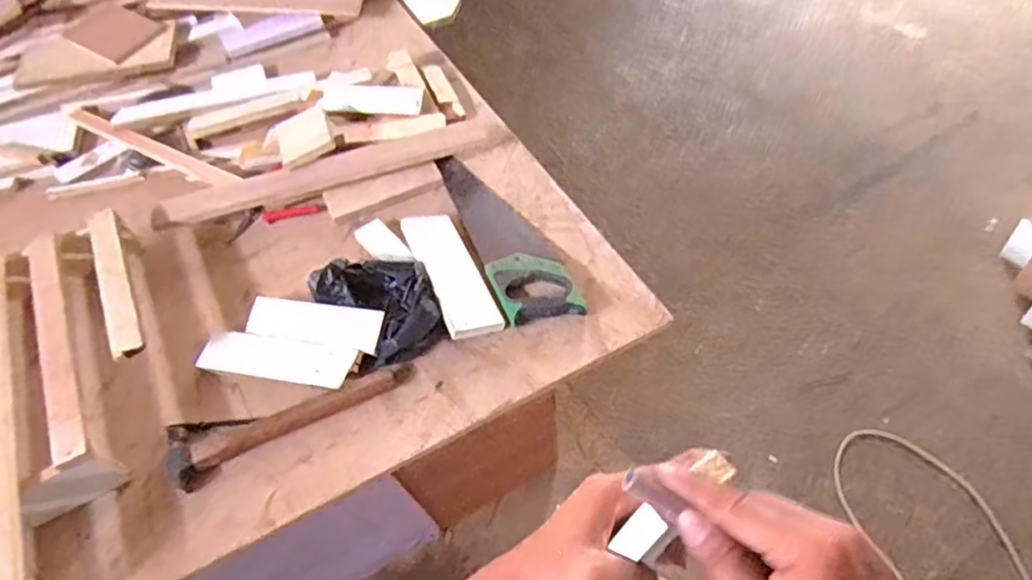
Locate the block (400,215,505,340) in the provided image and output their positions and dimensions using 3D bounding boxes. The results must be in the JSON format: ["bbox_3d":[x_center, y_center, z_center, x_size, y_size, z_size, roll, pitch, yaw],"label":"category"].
[{"bbox_3d":[-0.108,-0.034,1.021,0.083,0.025,0.268,-13,51,-22],"label":"block"}]

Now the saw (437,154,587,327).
[{"bbox_3d":[-0.016,-0.096,1.077,0.124,0.037,0.396,-19,52,-8],"label":"saw"}]

